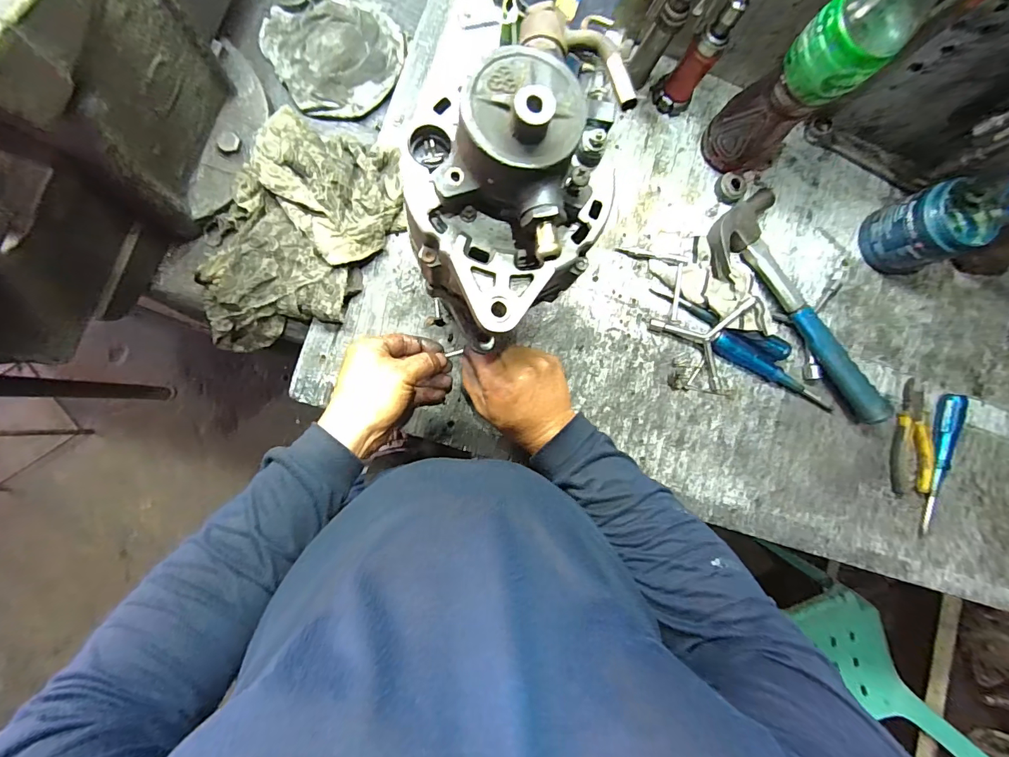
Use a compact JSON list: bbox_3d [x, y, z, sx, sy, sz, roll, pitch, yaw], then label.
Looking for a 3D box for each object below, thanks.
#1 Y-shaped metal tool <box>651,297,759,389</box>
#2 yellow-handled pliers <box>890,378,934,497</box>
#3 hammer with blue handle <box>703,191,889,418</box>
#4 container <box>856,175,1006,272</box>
[{"bbox_3d":[0.255,-0.038,0.537,0.124,0.036,0.112,-11,88,-8],"label":"Y-shaped metal tool"},{"bbox_3d":[0.561,0.082,0.590,0.051,0.016,0.153,4,86,-7],"label":"yellow-handled pliers"},{"bbox_3d":[0.394,-0.091,0.558,0.127,0.042,0.323,-42,92,-8],"label":"hammer with blue handle"},{"bbox_3d":[0.547,-0.194,0.558,0.095,0.095,0.096,-21,90,-8],"label":"container"}]

